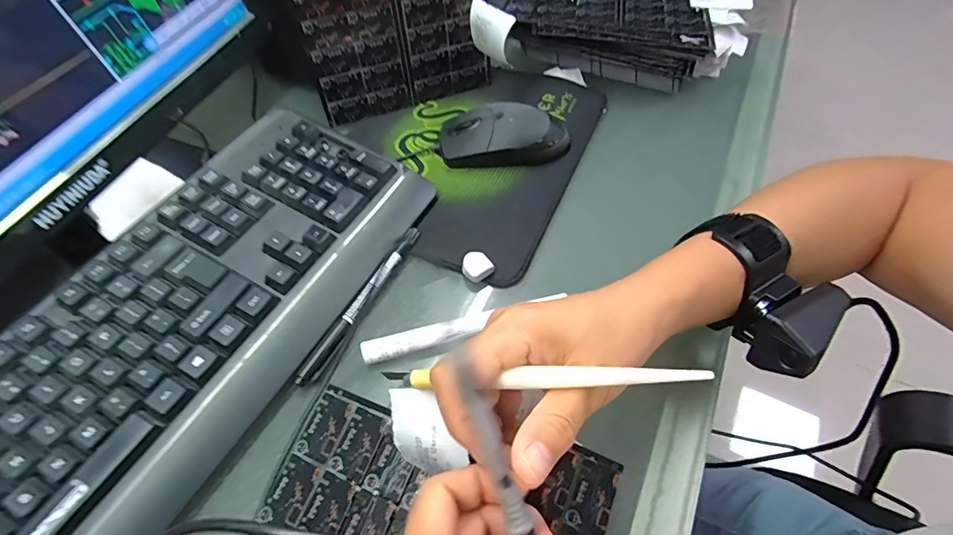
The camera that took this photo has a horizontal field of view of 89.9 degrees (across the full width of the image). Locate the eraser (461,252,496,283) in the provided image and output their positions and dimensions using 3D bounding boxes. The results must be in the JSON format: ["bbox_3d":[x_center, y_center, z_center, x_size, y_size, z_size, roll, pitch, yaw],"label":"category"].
[{"bbox_3d":[0.000,0.000,0.354,0.023,0.011,0.020,-33,61,-20],"label":"eraser"}]

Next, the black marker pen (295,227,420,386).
[{"bbox_3d":[-0.080,0.023,0.342,0.010,0.008,0.140,23,59,16],"label":"black marker pen"}]

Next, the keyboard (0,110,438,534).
[{"bbox_3d":[-0.205,0.059,0.300,0.160,0.040,0.435,24,59,16],"label":"keyboard"}]

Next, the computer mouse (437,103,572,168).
[{"bbox_3d":[0.025,-0.116,0.417,0.117,0.035,0.052,2,55,2],"label":"computer mouse"}]

